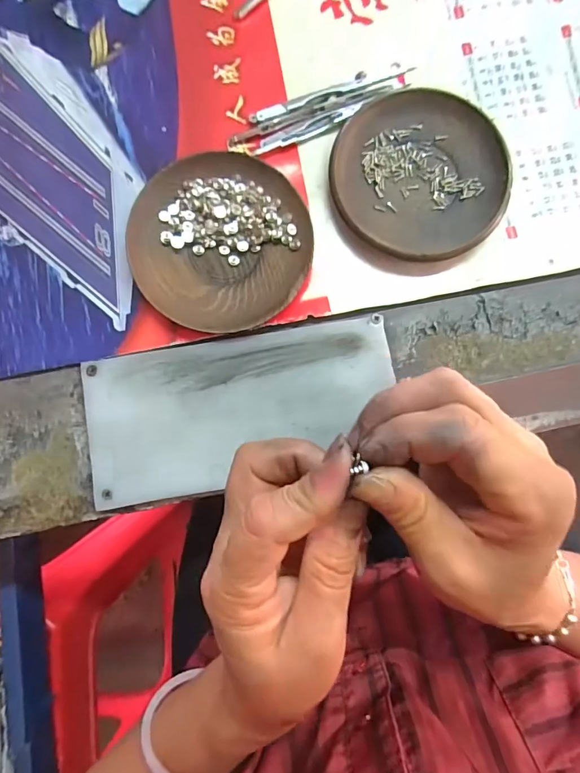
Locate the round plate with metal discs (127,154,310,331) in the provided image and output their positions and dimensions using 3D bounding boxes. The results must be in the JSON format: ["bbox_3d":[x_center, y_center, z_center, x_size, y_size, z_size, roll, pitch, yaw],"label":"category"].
[{"bbox_3d":[-0.045,-0.092,0.285,0.113,0.015,0.111,0,86,-1],"label":"round plate with metal discs"}]

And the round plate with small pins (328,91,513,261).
[{"bbox_3d":[0.084,-0.137,0.290,0.113,0.018,0.107,0,86,-1],"label":"round plate with small pins"}]

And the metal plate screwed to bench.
[{"bbox_3d":[-0.031,0.014,0.277,0.193,0.005,0.092,-10,83,-1],"label":"metal plate screwed to bench"}]

